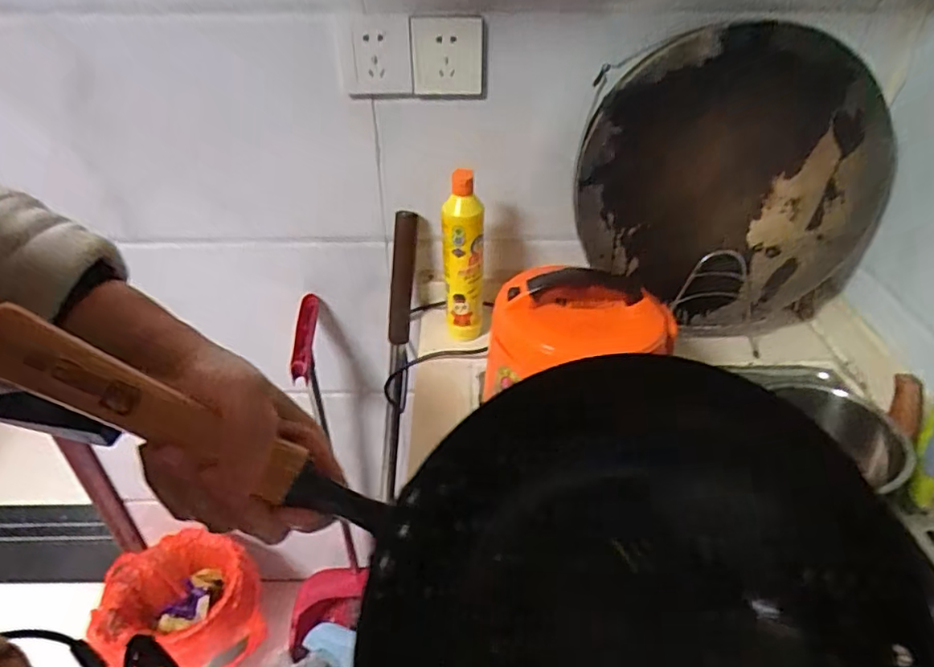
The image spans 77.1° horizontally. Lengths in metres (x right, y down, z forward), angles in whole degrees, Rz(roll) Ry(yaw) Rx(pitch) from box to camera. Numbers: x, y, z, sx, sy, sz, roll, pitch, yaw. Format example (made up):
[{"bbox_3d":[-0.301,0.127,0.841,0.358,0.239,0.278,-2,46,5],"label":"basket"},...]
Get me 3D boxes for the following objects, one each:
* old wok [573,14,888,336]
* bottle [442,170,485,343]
[{"bbox_3d":[0.334,-0.172,0.747,0.383,0.364,0.083,-2,37,-2],"label":"old wok"},{"bbox_3d":[-0.005,-0.100,0.793,0.055,0.230,0.056,0,37,0],"label":"bottle"}]

